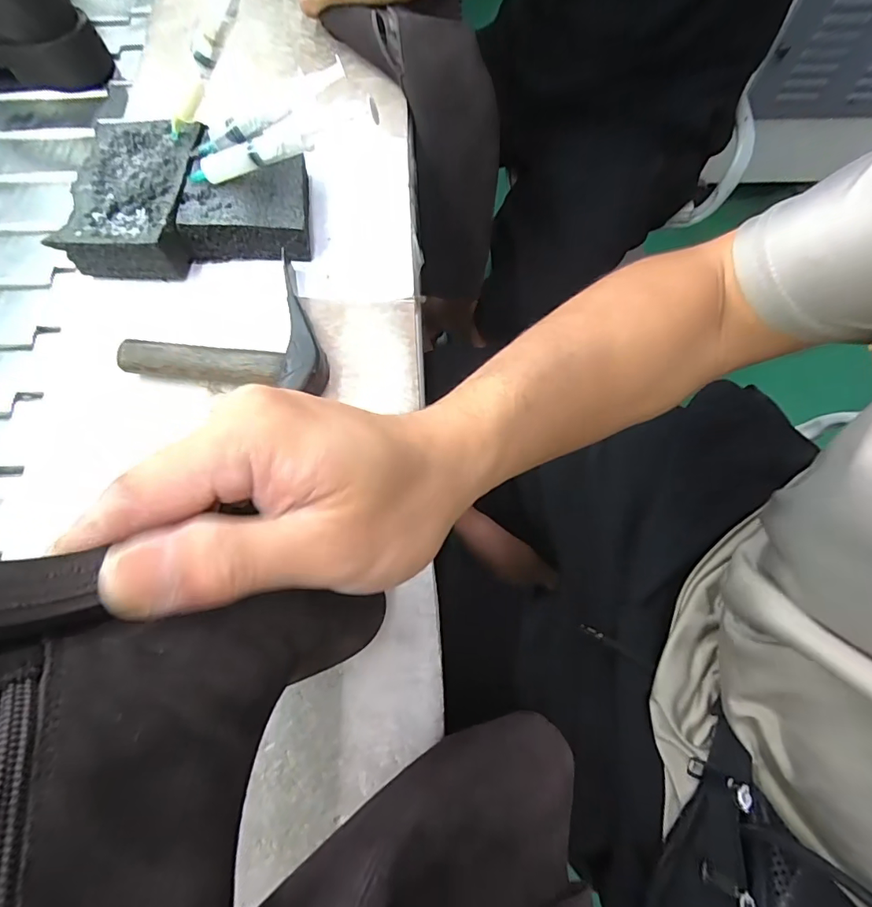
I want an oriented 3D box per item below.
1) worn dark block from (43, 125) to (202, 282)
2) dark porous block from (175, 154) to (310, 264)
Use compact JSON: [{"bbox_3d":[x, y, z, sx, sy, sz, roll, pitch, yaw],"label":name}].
[{"bbox_3d":[-0.218,-0.191,0.358,0.080,0.029,0.122,2,69,2],"label":"worn dark block"},{"bbox_3d":[-0.137,-0.178,0.355,0.088,0.033,0.062,-4,69,-1],"label":"dark porous block"}]

